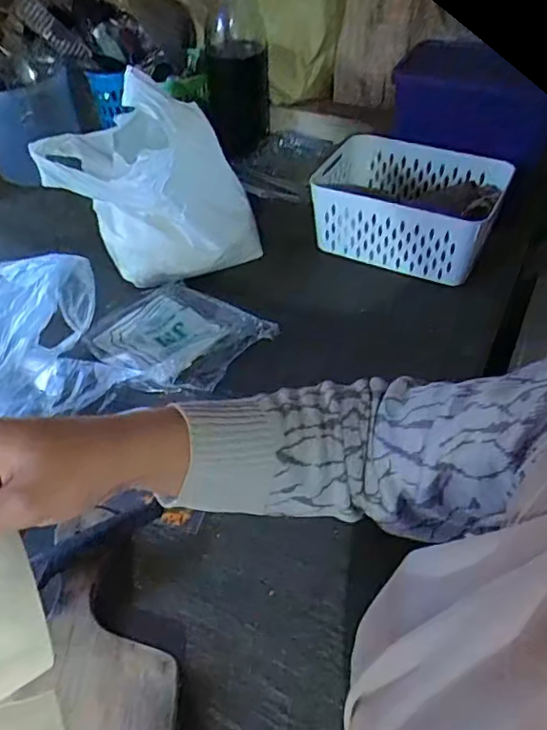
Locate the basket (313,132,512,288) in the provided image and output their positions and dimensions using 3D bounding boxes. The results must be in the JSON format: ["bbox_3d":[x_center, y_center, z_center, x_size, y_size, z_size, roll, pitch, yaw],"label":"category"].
[{"bbox_3d":[0.159,-0.198,0.713,0.208,0.087,0.163,17,49,18],"label":"basket"}]

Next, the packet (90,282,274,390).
[{"bbox_3d":[-0.096,-0.034,0.605,0.156,0.018,0.139,25,51,21],"label":"packet"}]

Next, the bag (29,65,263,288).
[{"bbox_3d":[-0.142,-0.210,0.655,0.226,0.197,0.115,13,48,15],"label":"bag"}]

